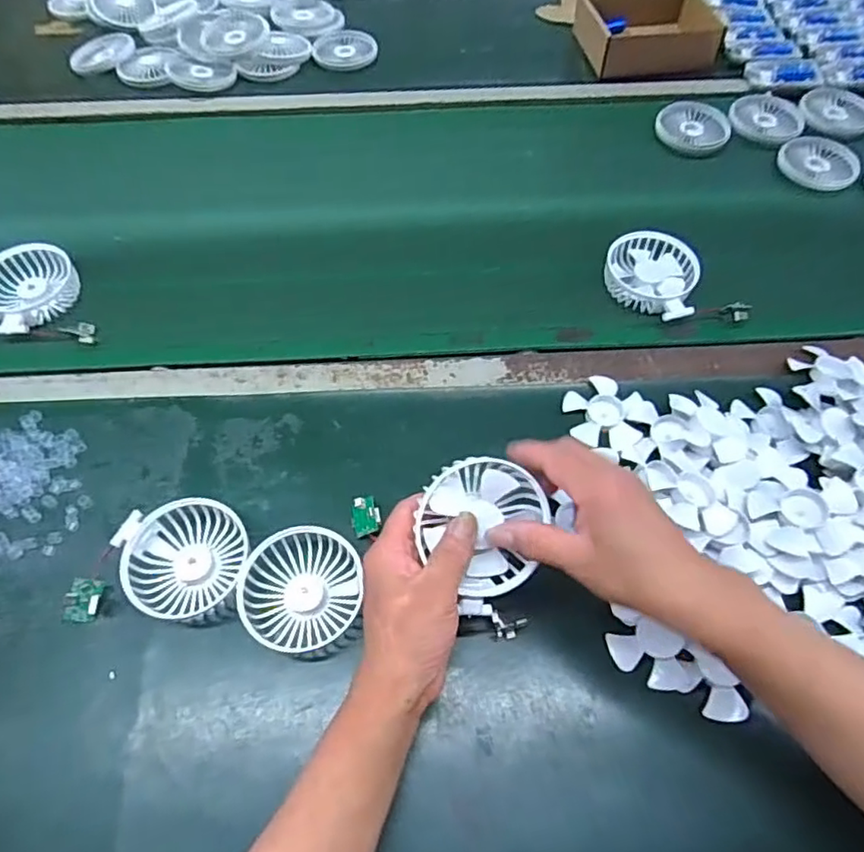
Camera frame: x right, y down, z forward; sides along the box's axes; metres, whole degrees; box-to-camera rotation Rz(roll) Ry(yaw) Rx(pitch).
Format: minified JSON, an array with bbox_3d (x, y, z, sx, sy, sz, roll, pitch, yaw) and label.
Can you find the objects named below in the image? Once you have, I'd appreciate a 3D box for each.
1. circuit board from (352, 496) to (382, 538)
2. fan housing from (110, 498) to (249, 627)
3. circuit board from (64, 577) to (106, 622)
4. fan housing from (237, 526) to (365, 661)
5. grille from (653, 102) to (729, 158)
[{"bbox_3d":[-0.054,0.073,0.489,0.024,0.004,0.032,-17,69,9],"label":"circuit board"},{"bbox_3d":[-0.188,0.105,0.466,0.090,0.030,0.090,0,61,0],"label":"fan housing"},{"bbox_3d":[-0.260,0.130,0.451,0.024,0.017,0.030,-8,61,-5],"label":"circuit board"},{"bbox_3d":[-0.098,0.124,0.455,0.085,0.030,0.088,0,61,0],"label":"fan housing"},{"bbox_3d":[0.334,-0.385,0.773,0.091,0.021,0.091,0,61,0],"label":"grille"}]

